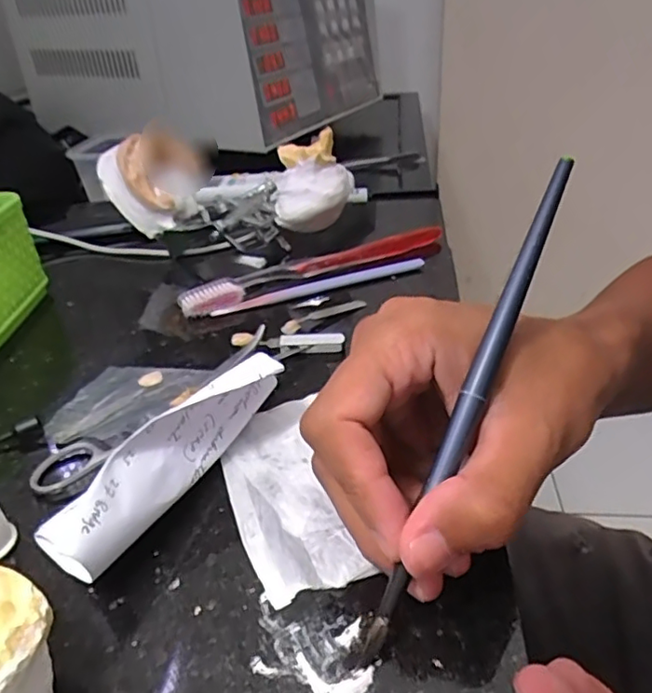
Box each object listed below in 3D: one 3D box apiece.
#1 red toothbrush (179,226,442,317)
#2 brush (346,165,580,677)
[{"bbox_3d":[-0.005,-0.052,0.381,0.184,0.014,0.017,-19,36,-24],"label":"red toothbrush"},{"bbox_3d":[0.046,0.017,0.182,0.009,0.012,0.168,20,81,32],"label":"brush"}]

